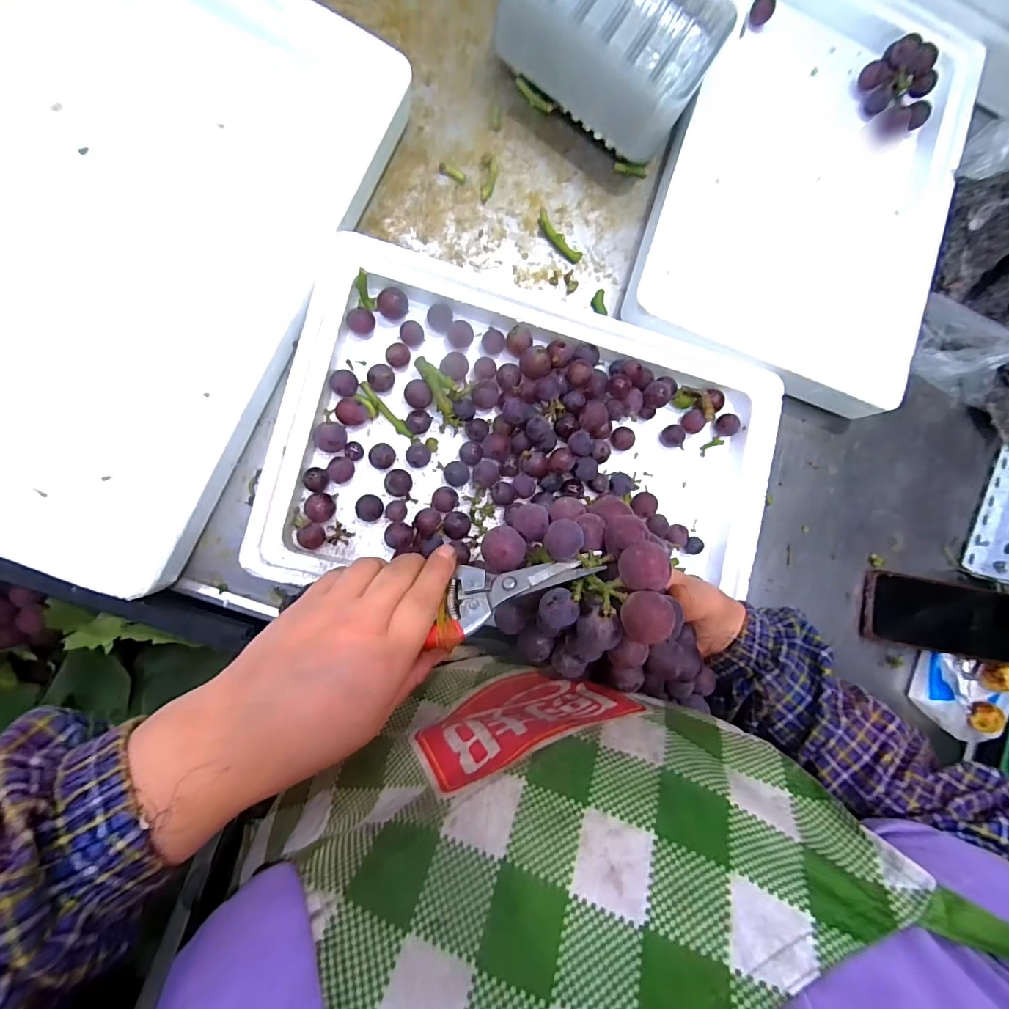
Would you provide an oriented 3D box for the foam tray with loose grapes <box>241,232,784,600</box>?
[{"bbox_3d":[0.024,-0.045,0.434,0.434,0.048,0.297,13,86,-9],"label":"foam tray with loose grapes"}]

